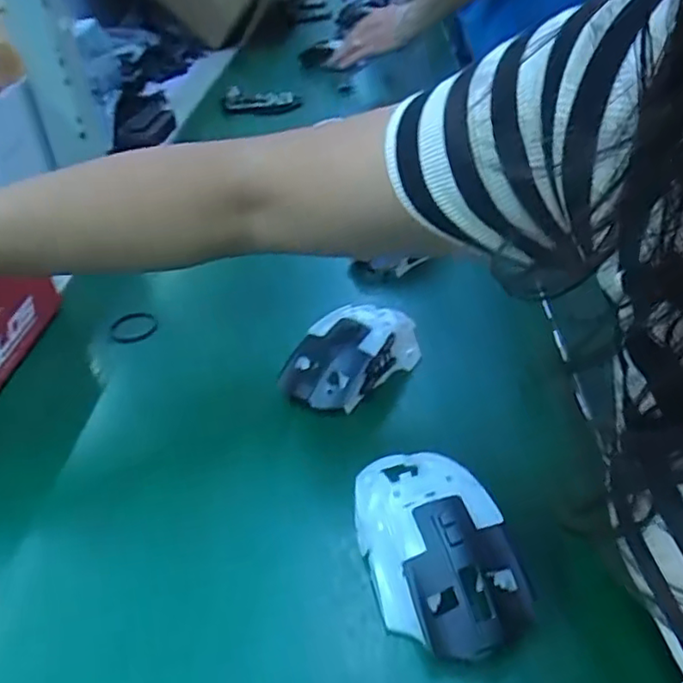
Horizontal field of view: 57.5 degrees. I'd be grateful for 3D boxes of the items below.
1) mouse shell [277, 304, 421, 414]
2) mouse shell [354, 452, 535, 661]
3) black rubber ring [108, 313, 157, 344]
[{"bbox_3d":[0.006,0.007,0.419,0.054,0.033,0.093,29,47,35],"label":"mouse shell"},{"bbox_3d":[0.041,0.093,0.304,0.062,0.034,0.110,-13,38,-14],"label":"mouse shell"},{"bbox_3d":[-0.166,-0.011,0.493,0.028,0.004,0.037,38,52,22],"label":"black rubber ring"}]

